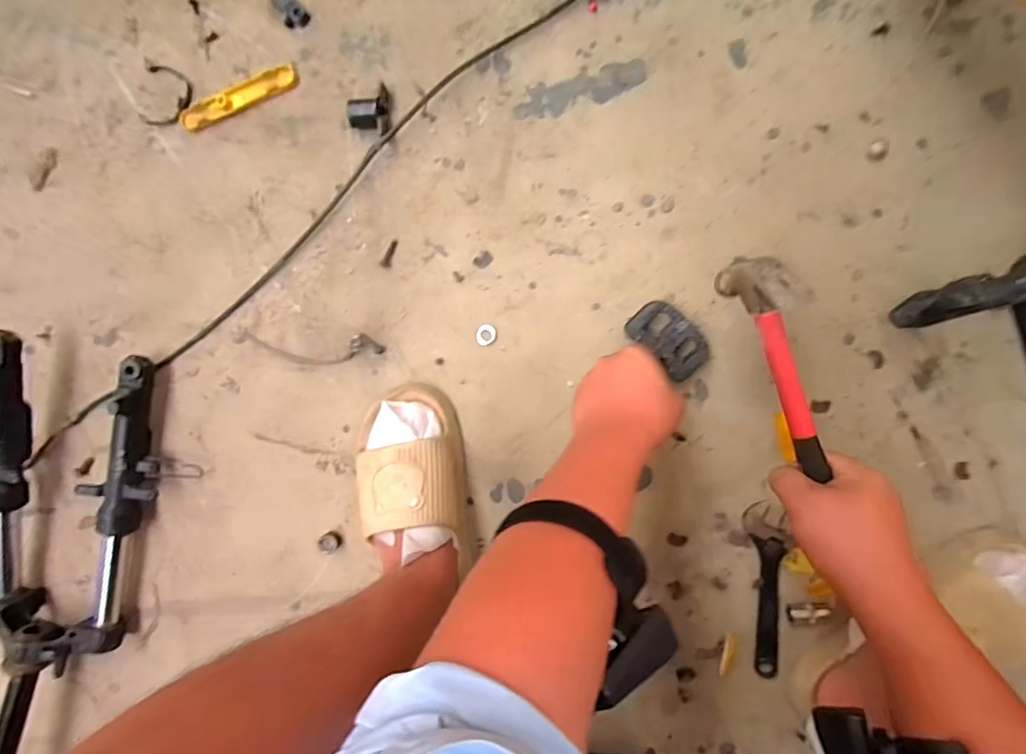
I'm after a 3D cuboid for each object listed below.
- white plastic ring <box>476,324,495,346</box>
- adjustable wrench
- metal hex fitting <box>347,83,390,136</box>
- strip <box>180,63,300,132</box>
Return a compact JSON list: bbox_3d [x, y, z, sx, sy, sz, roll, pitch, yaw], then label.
[{"bbox_3d":[-0.031,-0.048,0.584,0.023,0.004,0.024,1,102,3],"label":"white plastic ring"},{"bbox_3d":[0.285,0.238,0.558,0.041,0.024,0.202,-7,93,7],"label":"adjustable wrench"},{"bbox_3d":[-0.164,-0.298,0.573,0.045,0.025,0.051,-3,93,7],"label":"metal hex fitting"},{"bbox_3d":[-0.324,-0.329,0.599,0.150,0.010,0.025,-20,91,7],"label":"strip"}]

